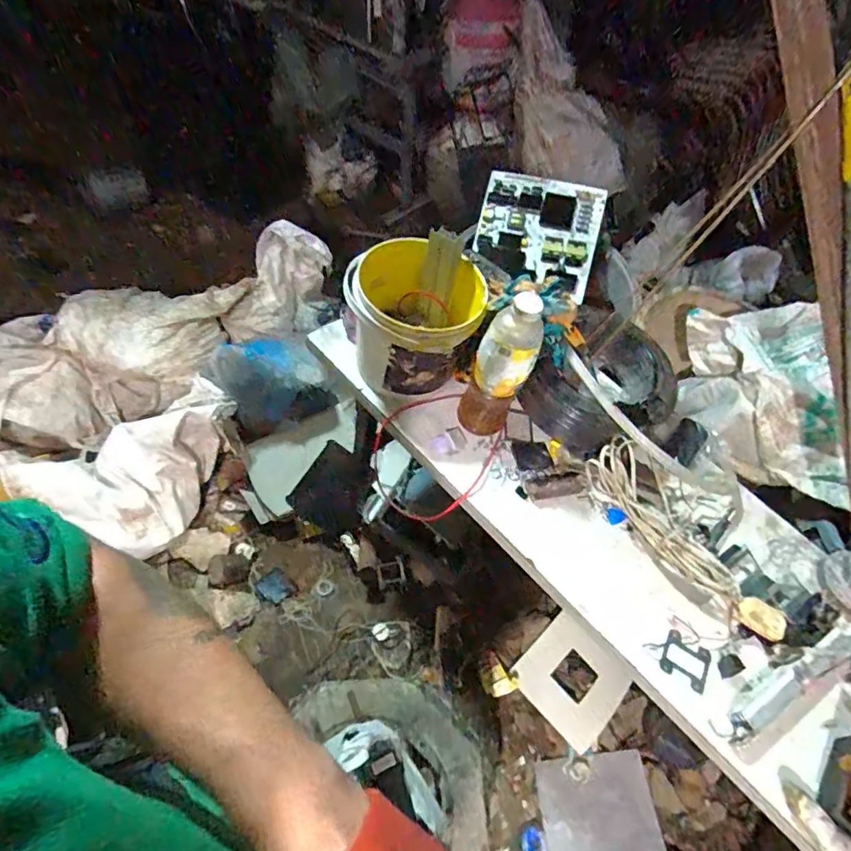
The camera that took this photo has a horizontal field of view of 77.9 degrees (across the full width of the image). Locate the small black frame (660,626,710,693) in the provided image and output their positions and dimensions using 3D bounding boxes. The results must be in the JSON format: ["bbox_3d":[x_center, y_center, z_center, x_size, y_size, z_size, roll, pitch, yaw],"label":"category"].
[{"bbox_3d":[0.354,0.319,0.714,0.059,0.004,0.064,31,55,11],"label":"small black frame"}]

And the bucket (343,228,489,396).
[{"bbox_3d":[-0.018,-0.166,0.844,0.195,0.192,0.185,5,55,-8],"label":"bucket"}]

